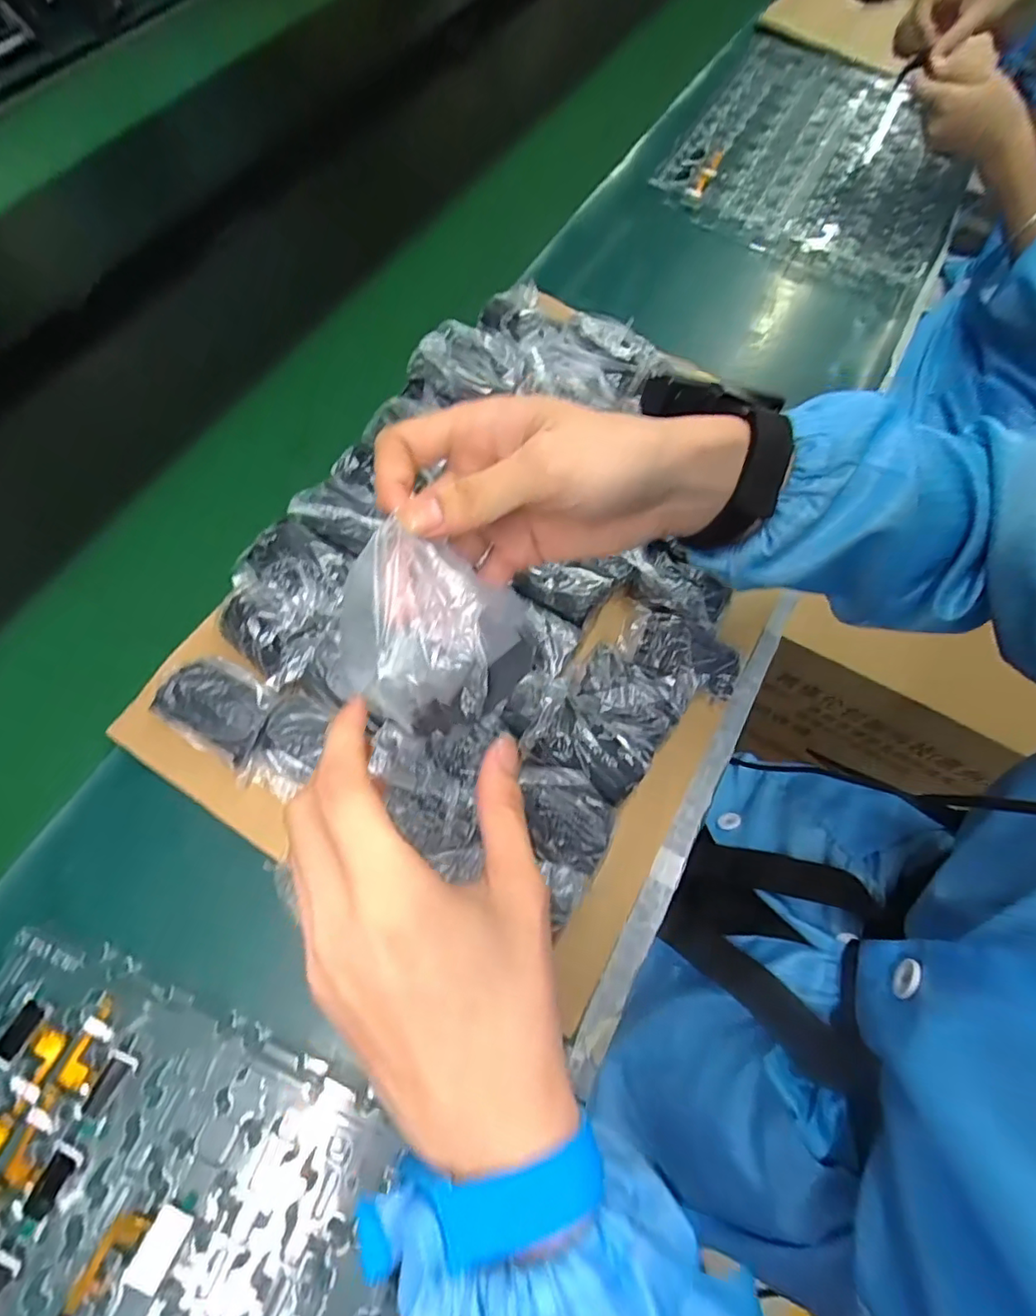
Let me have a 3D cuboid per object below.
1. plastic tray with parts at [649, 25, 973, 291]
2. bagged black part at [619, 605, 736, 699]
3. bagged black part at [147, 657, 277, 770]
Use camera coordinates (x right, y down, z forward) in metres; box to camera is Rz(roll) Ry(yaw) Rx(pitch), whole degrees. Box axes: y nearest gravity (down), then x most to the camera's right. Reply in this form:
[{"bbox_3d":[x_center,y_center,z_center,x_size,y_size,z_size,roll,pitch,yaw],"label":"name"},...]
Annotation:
[{"bbox_3d":[0.375,-0.617,0.694,0.308,0.042,0.446,26,68,8],"label":"plastic tray with parts"},{"bbox_3d":[0.114,-0.007,0.406,0.083,0.011,0.046,21,67,6],"label":"bagged black part"},{"bbox_3d":[-0.190,0.032,0.371,0.068,0.023,0.051,31,69,11],"label":"bagged black part"}]

